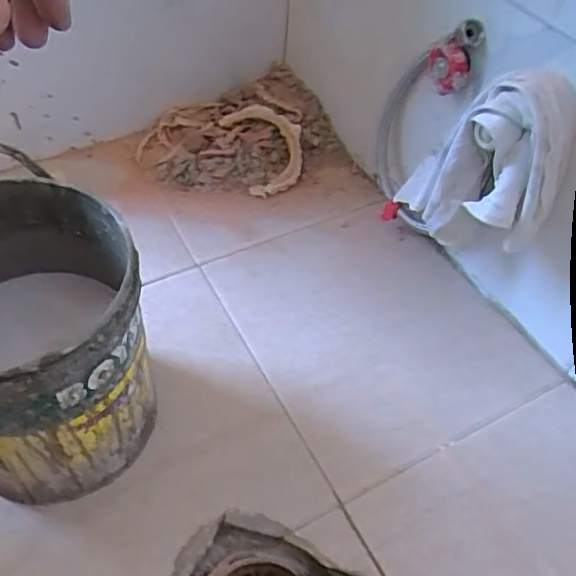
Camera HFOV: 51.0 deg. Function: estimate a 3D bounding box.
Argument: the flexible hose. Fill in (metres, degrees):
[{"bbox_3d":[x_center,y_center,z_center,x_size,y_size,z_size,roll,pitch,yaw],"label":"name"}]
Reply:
[{"bbox_3d":[0.138,-0.173,0.650,0.049,0.251,0.112,-8,52,-12],"label":"flexible hose"}]

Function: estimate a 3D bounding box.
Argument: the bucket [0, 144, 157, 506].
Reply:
[{"bbox_3d":[-0.191,0.044,0.454,0.157,0.208,0.170,3,51,-4],"label":"bucket"}]

